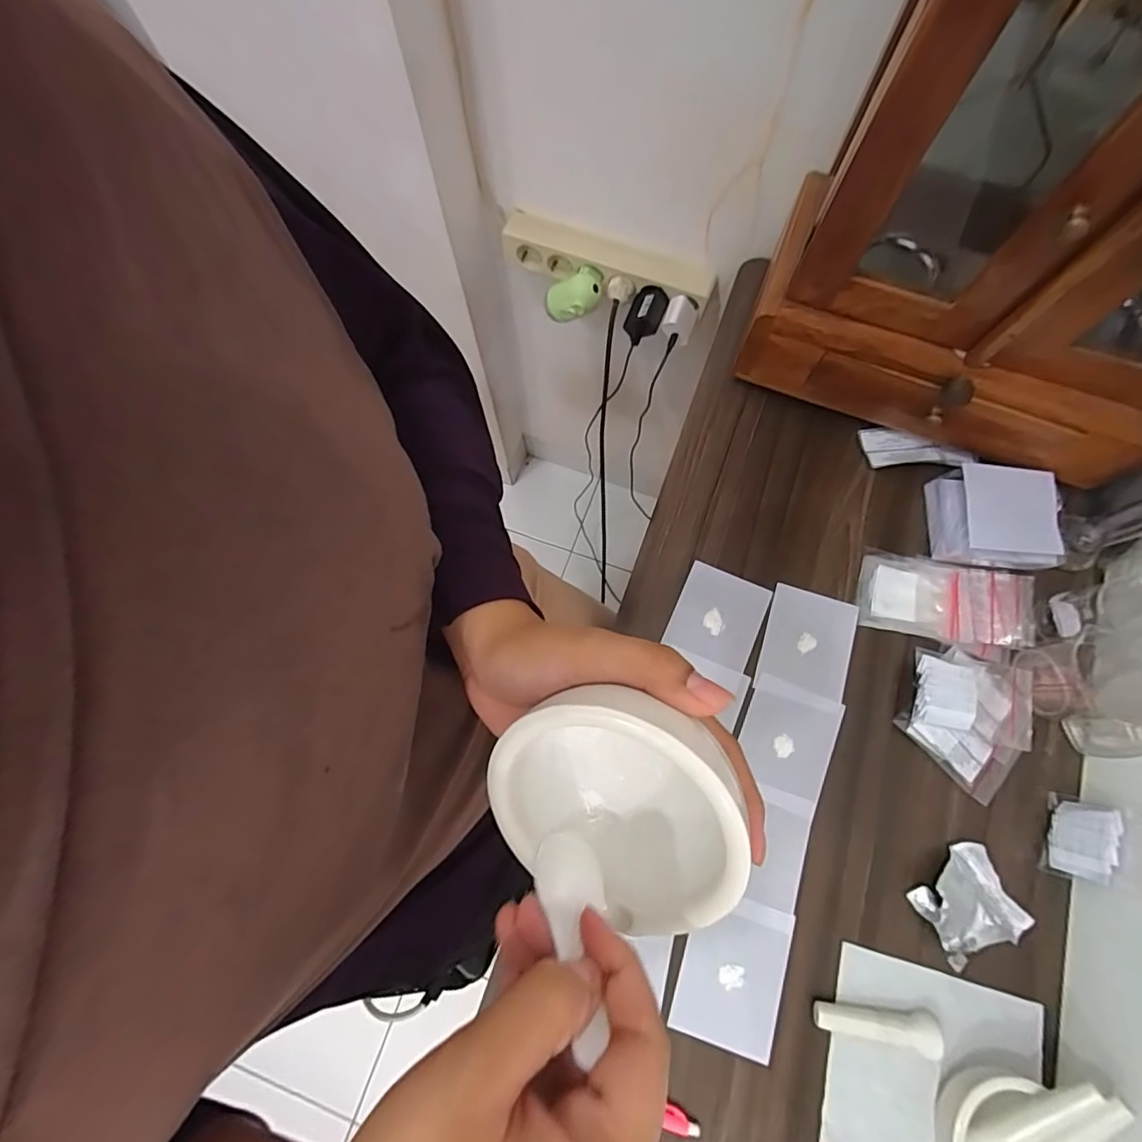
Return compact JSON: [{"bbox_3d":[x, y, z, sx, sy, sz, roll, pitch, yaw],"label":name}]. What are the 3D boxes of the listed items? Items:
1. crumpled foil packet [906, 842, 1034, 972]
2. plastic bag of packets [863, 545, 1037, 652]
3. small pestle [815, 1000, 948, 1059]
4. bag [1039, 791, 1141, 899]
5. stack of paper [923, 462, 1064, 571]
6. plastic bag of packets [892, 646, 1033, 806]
[{"bbox_3d":[0.336,0.285,0.446,0.079,0.023,0.076,-29,76,-8],"label":"crumpled foil packet"},{"bbox_3d":[0.370,0.029,0.522,0.155,0.021,0.079,13,74,4],"label":"plastic bag of packets"},{"bbox_3d":[0.244,0.364,0.421,0.093,0.024,0.024,5,74,2],"label":"small pestle"},{"bbox_3d":[0.442,0.225,0.433,0.015,0.091,0.068,31,72,-20],"label":"bag"},{"bbox_3d":[0.424,-0.051,0.527,0.112,0.045,0.093,10,74,3],"label":"stack of paper"},{"bbox_3d":[0.360,0.134,0.483,0.103,0.032,0.120,21,75,6],"label":"plastic bag of packets"}]

